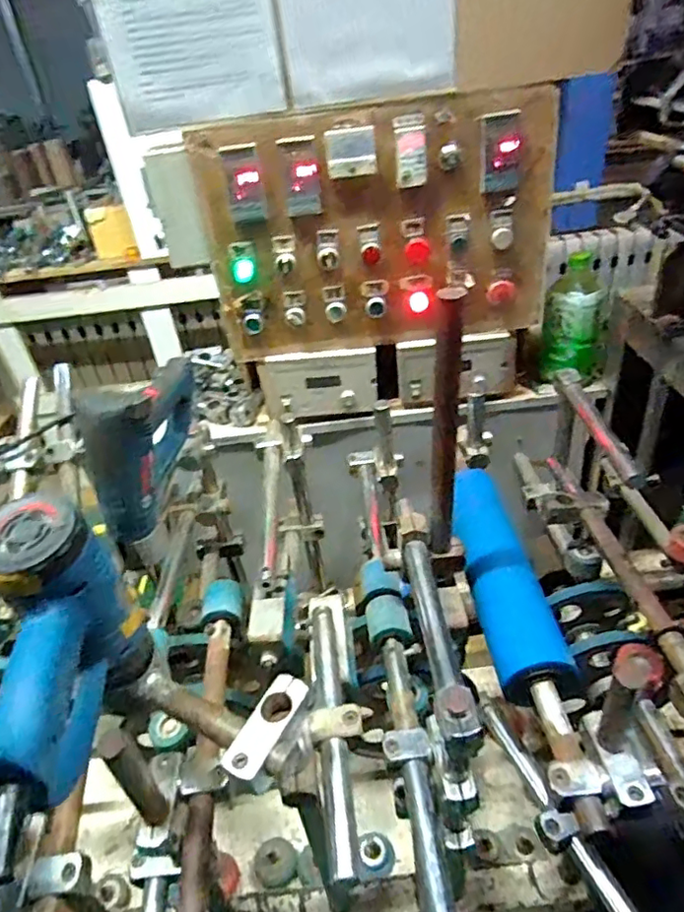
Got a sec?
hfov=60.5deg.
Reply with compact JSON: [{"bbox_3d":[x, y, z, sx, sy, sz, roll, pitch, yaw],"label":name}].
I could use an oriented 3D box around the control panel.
[{"bbox_3d":[0.053,-0.316,0.840,0.485,0.309,0.050,-5,35,4],"label":"control panel"}]

